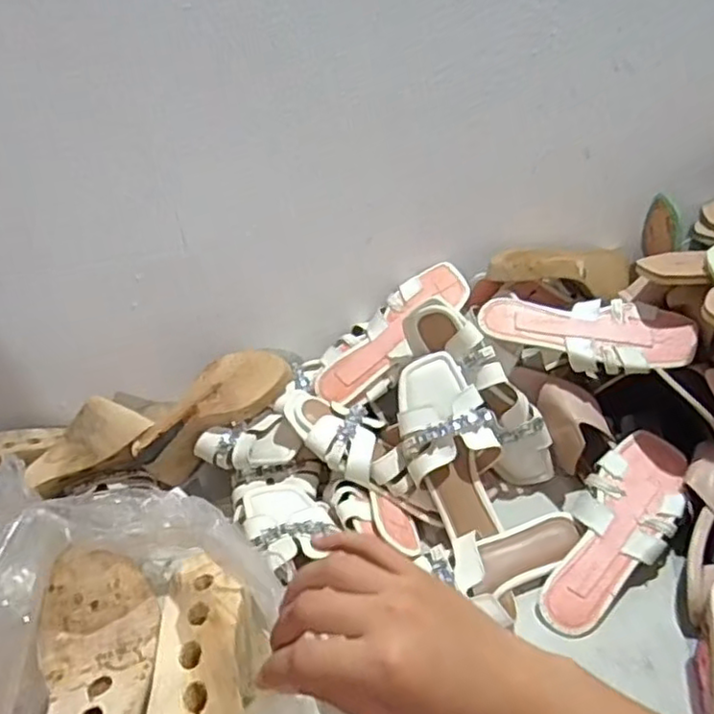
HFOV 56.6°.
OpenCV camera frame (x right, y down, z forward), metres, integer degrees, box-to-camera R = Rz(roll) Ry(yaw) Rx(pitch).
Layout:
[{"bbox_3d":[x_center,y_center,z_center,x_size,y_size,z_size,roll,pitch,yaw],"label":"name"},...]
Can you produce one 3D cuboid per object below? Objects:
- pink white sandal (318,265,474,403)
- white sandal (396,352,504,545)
[{"bbox_3d":[0.041,-0.031,0.835,0.232,0.034,0.084,-44,42,-2],"label":"pink white sandal"},{"bbox_3d":[0.103,0.097,0.729,0.097,0.203,0.048,-14,-7,-13],"label":"white sandal"}]

